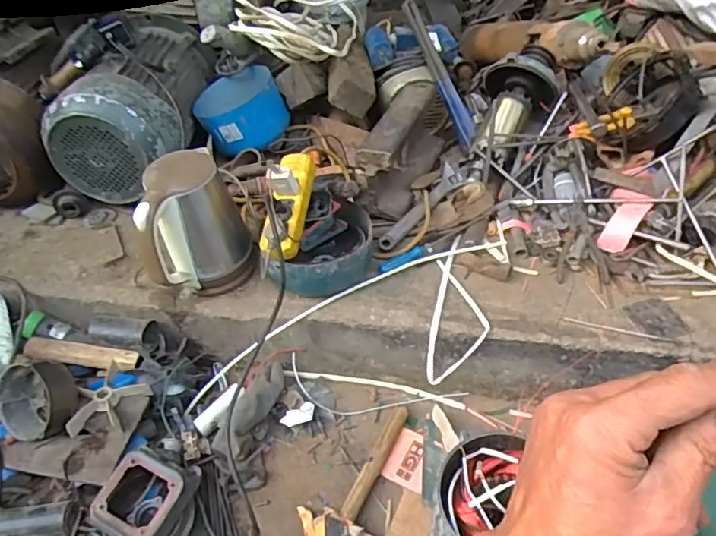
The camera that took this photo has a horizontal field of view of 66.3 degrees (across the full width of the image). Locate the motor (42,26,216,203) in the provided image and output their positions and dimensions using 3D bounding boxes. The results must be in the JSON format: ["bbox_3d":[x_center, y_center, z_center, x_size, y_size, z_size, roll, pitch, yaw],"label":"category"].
[{"bbox_3d":[-0.477,-0.362,1.192,0.242,0.219,0.432,-3,41,1],"label":"motor"}]

